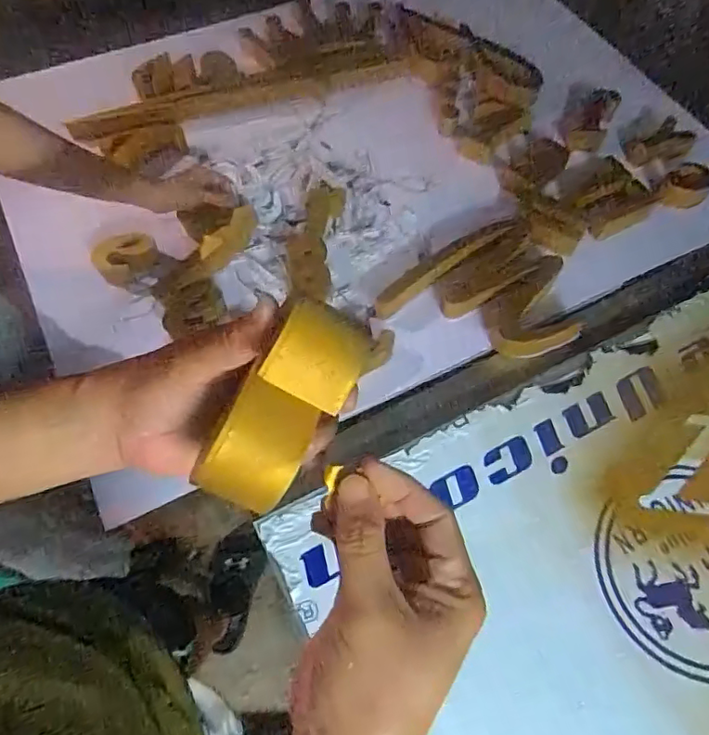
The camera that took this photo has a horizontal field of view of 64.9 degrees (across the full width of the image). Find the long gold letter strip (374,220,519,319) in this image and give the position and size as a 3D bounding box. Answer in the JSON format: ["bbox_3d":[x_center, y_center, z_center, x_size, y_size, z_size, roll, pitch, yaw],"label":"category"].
[{"bbox_3d":[0.138,-0.157,0.857,0.258,0.043,0.044,-32,68,-16],"label":"long gold letter strip"}]

